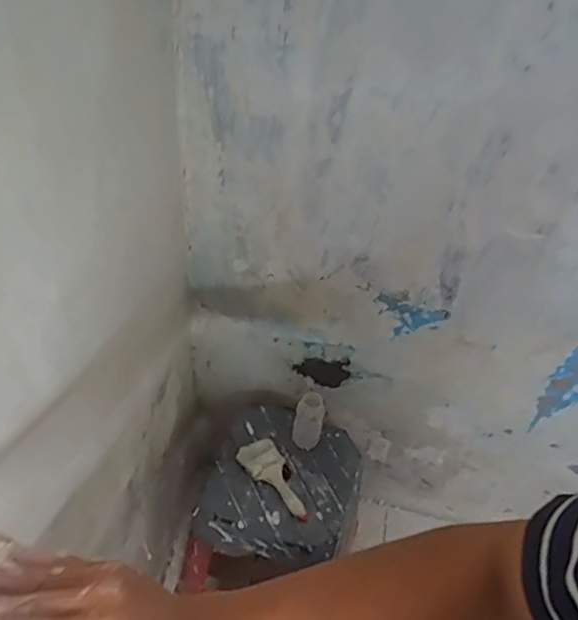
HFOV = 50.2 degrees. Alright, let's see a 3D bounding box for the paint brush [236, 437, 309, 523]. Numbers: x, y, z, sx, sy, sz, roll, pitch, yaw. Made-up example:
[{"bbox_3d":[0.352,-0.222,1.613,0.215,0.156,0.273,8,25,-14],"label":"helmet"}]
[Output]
[{"bbox_3d":[-0.020,0.316,1.159,0.075,0.014,0.176,-31,61,-26],"label":"paint brush"}]

